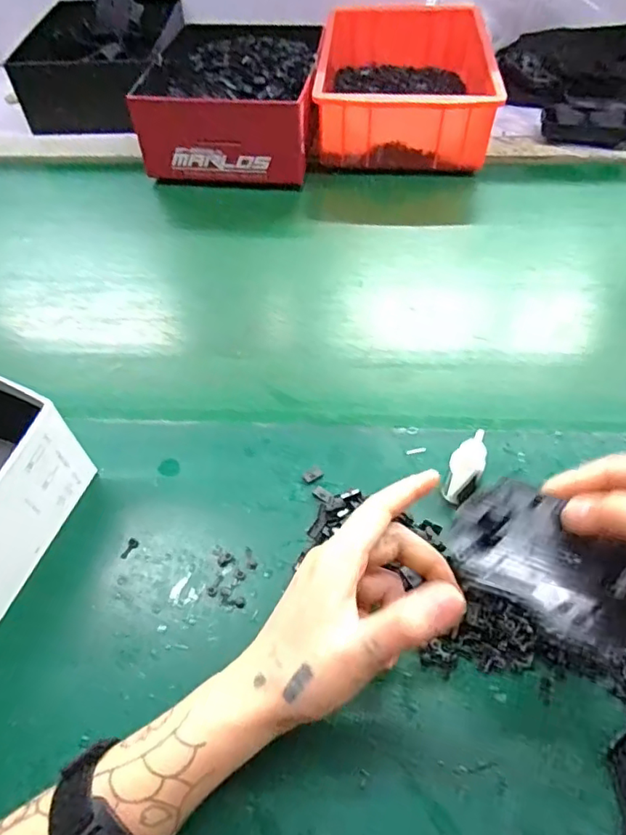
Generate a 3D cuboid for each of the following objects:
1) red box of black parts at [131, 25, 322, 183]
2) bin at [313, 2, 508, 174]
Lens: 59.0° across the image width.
[{"bbox_3d":[-0.095,-0.392,0.681,0.194,0.091,0.235,3,54,4],"label":"red box of black parts"},{"bbox_3d":[0.107,-0.425,0.697,0.208,0.082,0.284,3,54,4],"label":"bin"}]

